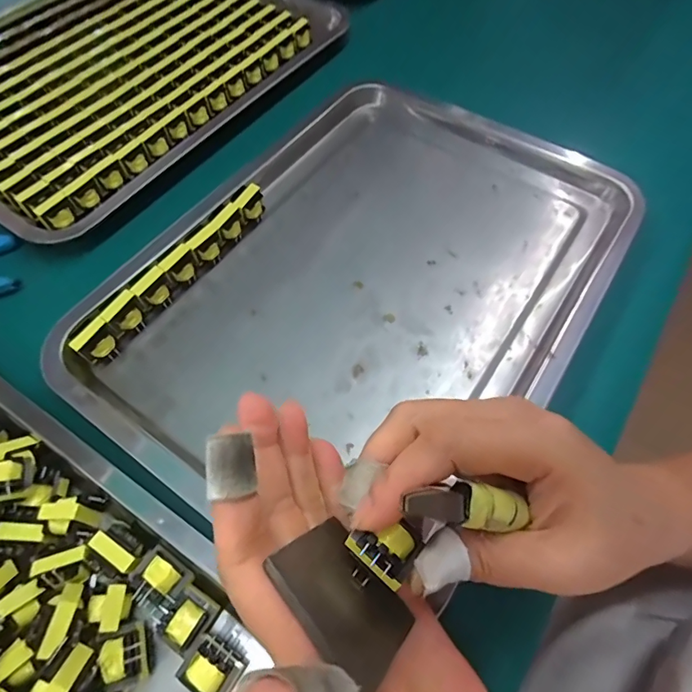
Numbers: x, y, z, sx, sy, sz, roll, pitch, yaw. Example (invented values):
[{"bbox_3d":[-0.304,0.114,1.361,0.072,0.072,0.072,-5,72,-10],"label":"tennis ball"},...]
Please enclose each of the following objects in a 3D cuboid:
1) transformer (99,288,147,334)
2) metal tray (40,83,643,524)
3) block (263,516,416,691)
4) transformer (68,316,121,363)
[{"bbox_3d":[-0.144,-0.020,0.290,0.017,0.024,0.024,33,67,14],"label":"transformer"},{"bbox_3d":[0.017,-0.054,0.318,0.277,0.033,0.371,33,67,14],"label":"metal tray"},{"bbox_3d":[-0.001,0.086,0.153,0.004,0.050,0.045,-47,69,11],"label":"block"},{"bbox_3d":[-0.156,-0.001,0.280,0.014,0.024,0.024,31,66,13],"label":"transformer"}]

